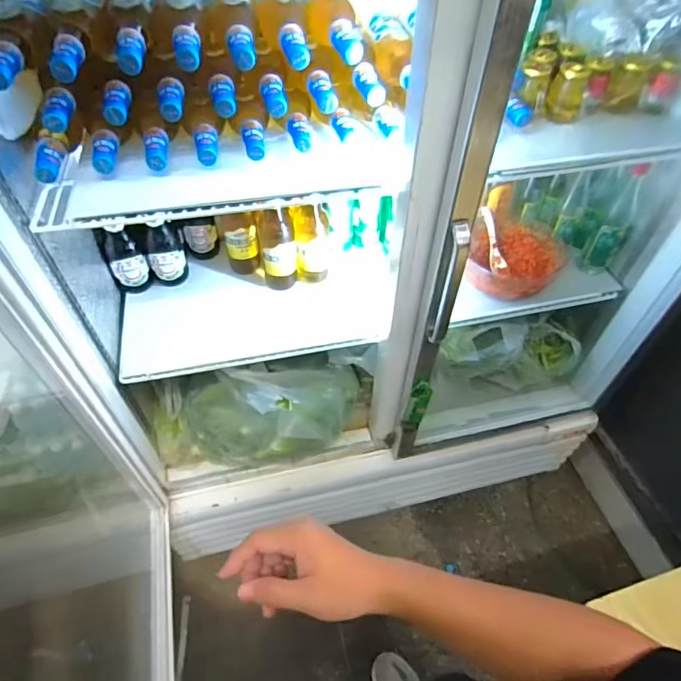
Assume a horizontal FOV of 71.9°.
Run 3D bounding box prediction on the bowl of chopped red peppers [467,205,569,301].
[{"bbox_3d":[0.372,-0.173,1.017,0.190,0.099,0.188,0,50,0],"label":"bowl of chopped red peppers"}]

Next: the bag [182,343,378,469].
[{"bbox_3d":[-0.143,0.135,1.074,0.427,0.209,0.206,-3,50,-3],"label":"bag"}]

